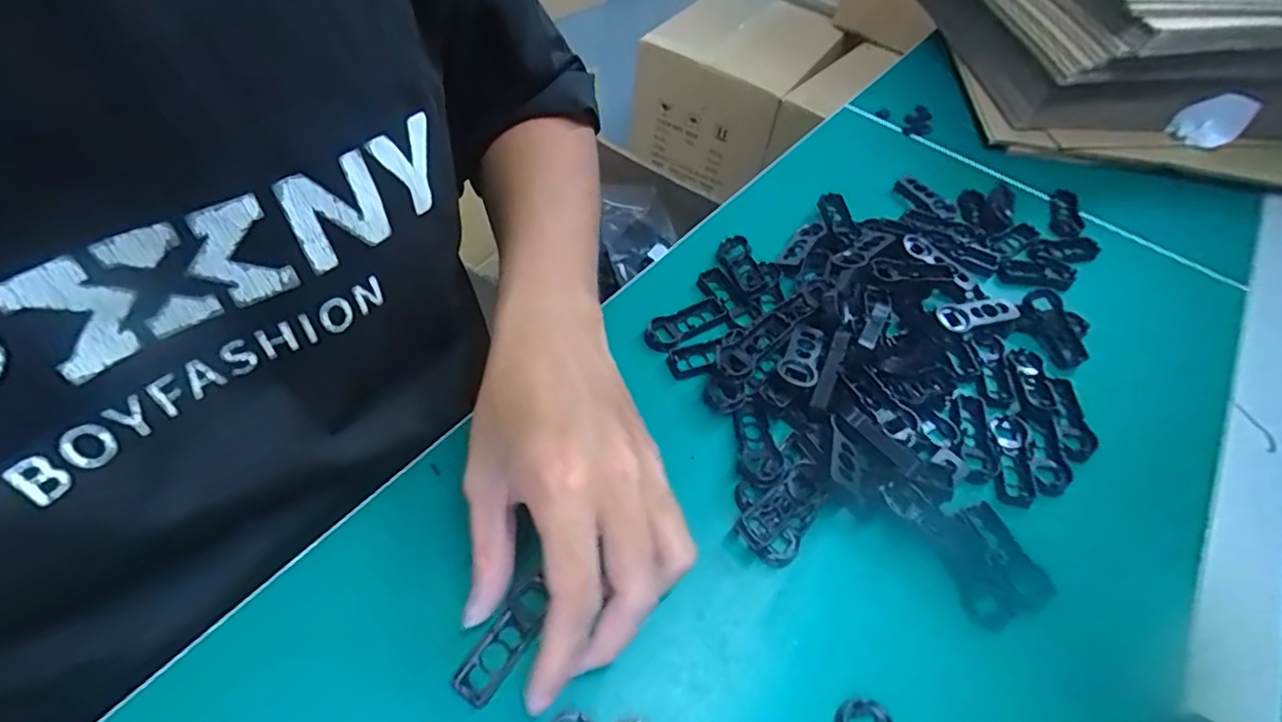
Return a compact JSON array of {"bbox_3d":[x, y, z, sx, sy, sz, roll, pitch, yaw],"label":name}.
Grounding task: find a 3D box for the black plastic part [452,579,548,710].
[{"bbox_3d":[-0.060,0.122,0.256,0.020,0.008,0.052,25,60,15],"label":"black plastic part"}]

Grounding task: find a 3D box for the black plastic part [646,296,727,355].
[{"bbox_3d":[0.027,-0.024,0.372,0.054,0.011,0.022,-32,63,-27],"label":"black plastic part"}]

